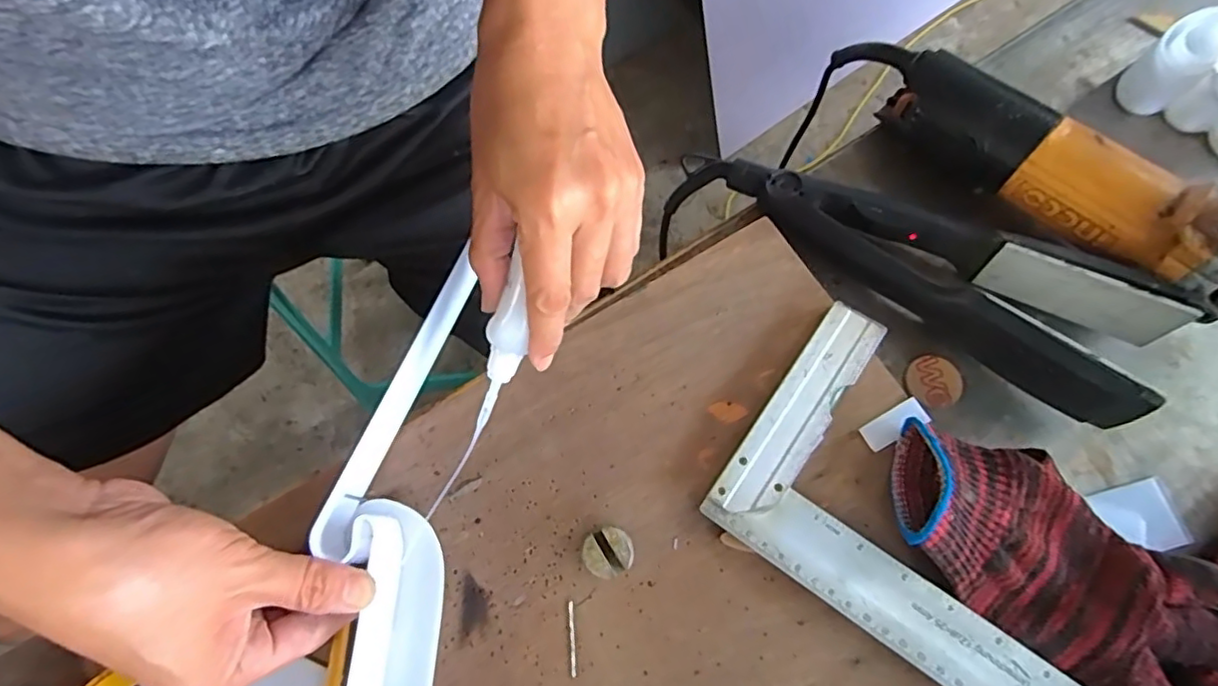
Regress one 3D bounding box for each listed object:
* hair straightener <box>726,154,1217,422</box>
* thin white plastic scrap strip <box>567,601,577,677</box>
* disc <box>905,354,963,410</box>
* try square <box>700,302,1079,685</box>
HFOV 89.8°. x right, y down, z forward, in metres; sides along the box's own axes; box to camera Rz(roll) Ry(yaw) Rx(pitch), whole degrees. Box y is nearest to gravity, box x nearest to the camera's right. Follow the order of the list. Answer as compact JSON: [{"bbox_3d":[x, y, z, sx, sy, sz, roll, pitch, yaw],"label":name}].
[{"bbox_3d":[0.192,-0.051,0.373,0.266,0.050,0.071,32,75,12],"label":"hair straightener"},{"bbox_3d":[-0.020,0.158,0.326,0.004,0.004,0.036,-5,69,1],"label":"thin white plastic scrap strip"},{"bbox_3d":[0.203,0.024,0.380,0.033,0.004,0.033,-1,69,3],"label":"disc"},{"bbox_3d":[0.194,0.107,0.332,0.255,0.021,0.145,34,75,14],"label":"try square"}]

